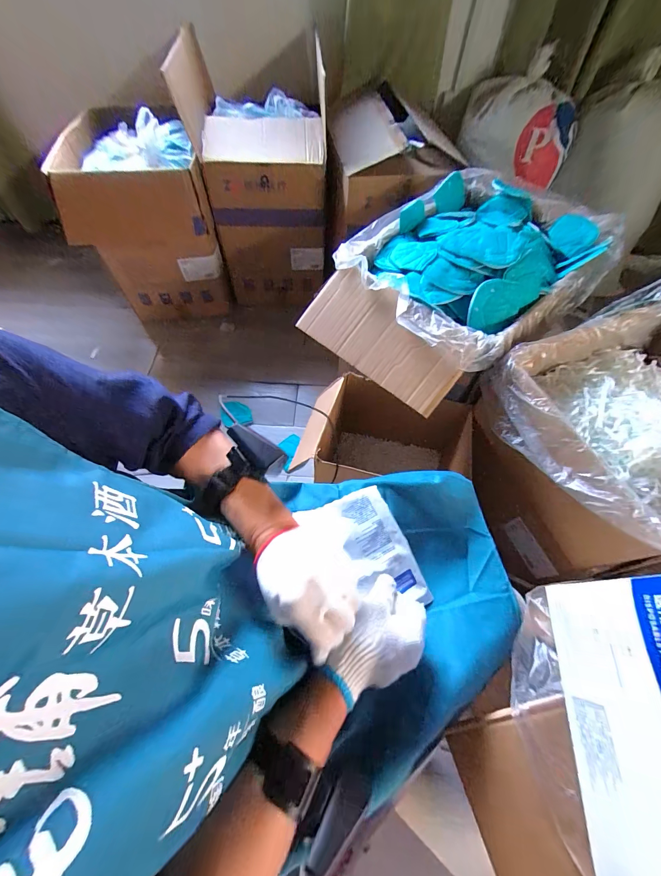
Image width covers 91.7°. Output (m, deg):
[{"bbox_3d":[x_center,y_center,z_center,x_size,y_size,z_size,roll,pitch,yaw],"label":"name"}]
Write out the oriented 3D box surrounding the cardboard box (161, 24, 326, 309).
[{"bbox_3d":[-0.250,-0.900,1.230,0.441,0.668,0.418,-8,61,-5],"label":"cardboard box"}]

